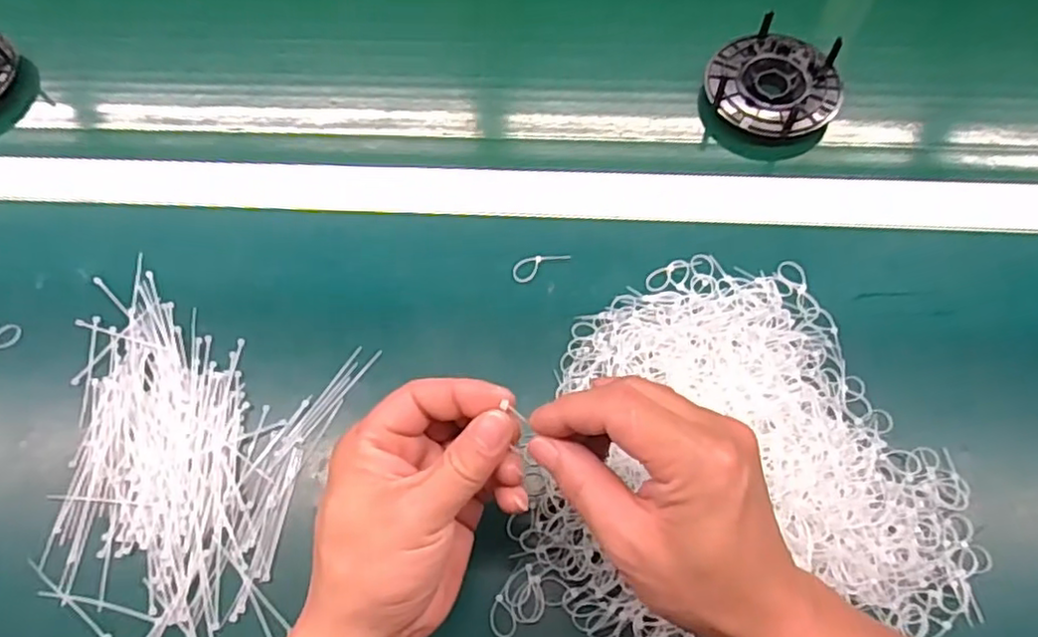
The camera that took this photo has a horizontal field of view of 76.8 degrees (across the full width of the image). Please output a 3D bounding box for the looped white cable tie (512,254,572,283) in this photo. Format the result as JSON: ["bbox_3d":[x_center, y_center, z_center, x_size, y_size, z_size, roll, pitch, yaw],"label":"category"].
[{"bbox_3d":[0.015,-0.041,0.465,0.041,0.004,0.016,-25,66,-8],"label":"looped white cable tie"}]

